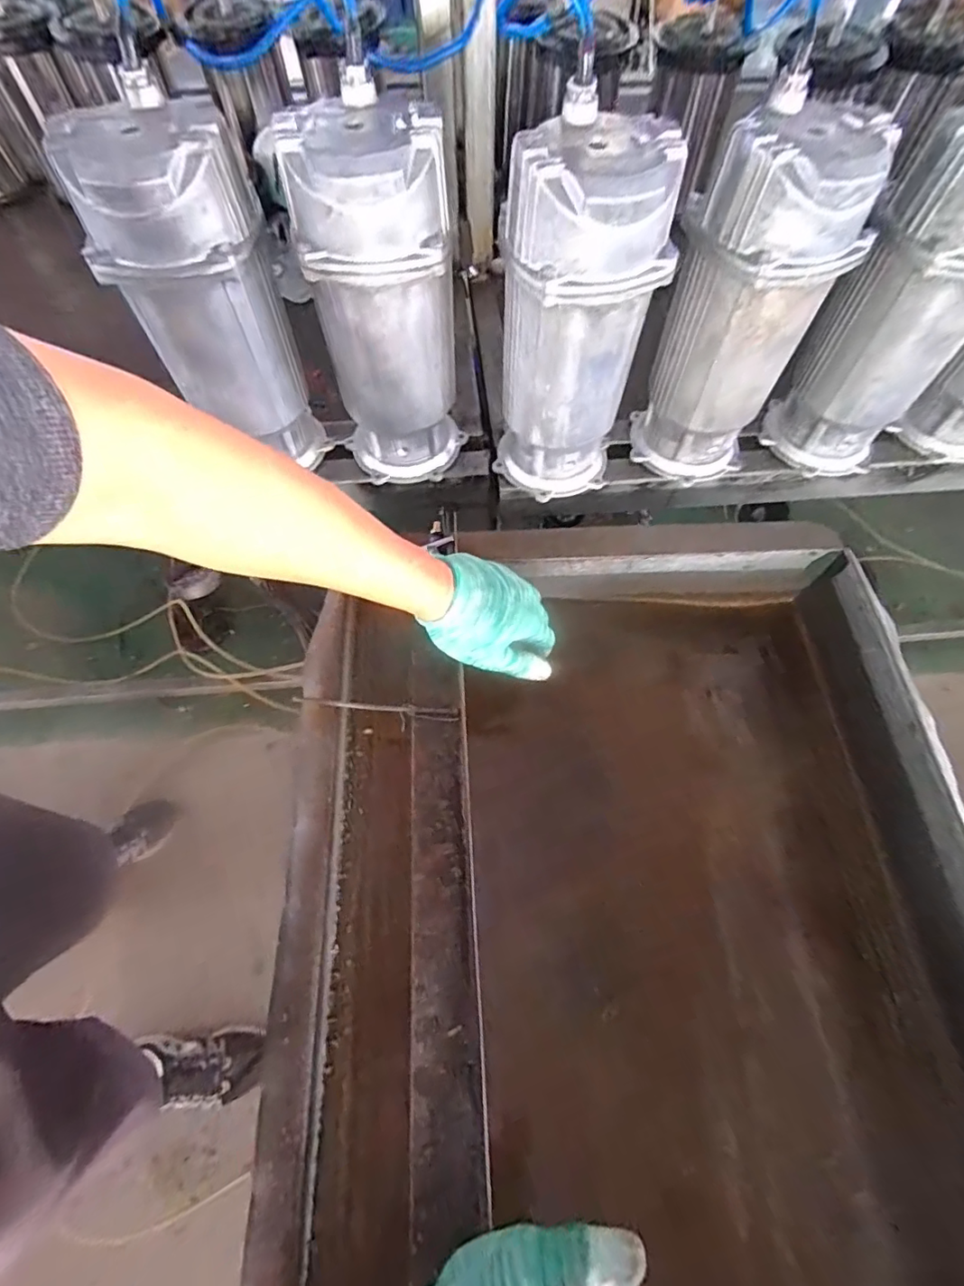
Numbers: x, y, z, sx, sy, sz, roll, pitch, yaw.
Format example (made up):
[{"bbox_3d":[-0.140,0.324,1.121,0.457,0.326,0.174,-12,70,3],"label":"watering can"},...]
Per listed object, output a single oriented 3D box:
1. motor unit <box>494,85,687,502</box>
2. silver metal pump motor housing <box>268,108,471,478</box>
[{"bbox_3d":[0.081,-0.280,0.502,0.132,0.291,0.114,9,64,4],"label":"motor unit"},{"bbox_3d":[-0.089,-0.298,0.508,0.123,0.292,0.104,-5,64,-3],"label":"silver metal pump motor housing"}]

